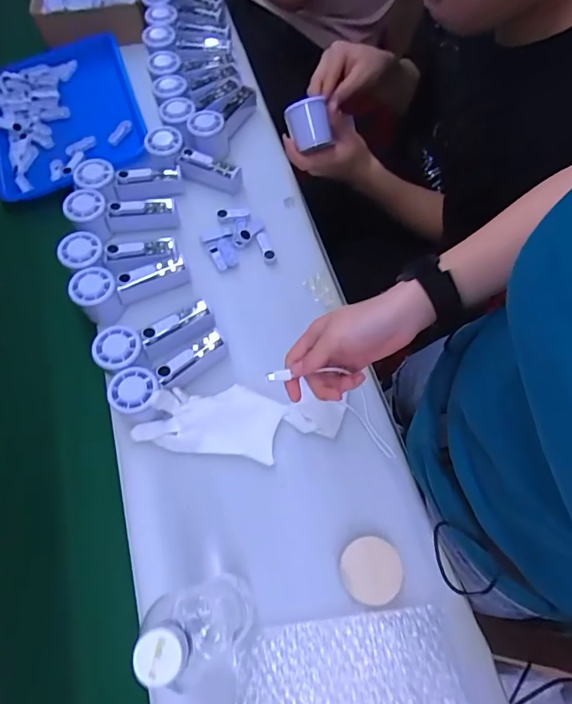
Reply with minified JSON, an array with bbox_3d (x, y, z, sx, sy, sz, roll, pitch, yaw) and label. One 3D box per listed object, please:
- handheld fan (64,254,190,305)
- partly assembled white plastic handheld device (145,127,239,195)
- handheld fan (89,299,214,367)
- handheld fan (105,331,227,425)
[{"bbox_3d":[-0.208,-0.092,0.595,0.152,0.050,0.054,-15,64,-21],"label":"handheld fan"},{"bbox_3d":[-0.142,-0.291,0.677,0.157,0.043,0.057,28,67,-1],"label":"partly assembled white plastic handheld device"},{"bbox_3d":[-0.165,-0.020,0.560,0.151,0.046,0.060,-23,65,-26],"label":"handheld fan"},{"bbox_3d":[-0.141,0.022,0.539,0.146,0.038,0.060,-40,71,-14],"label":"handheld fan"}]

